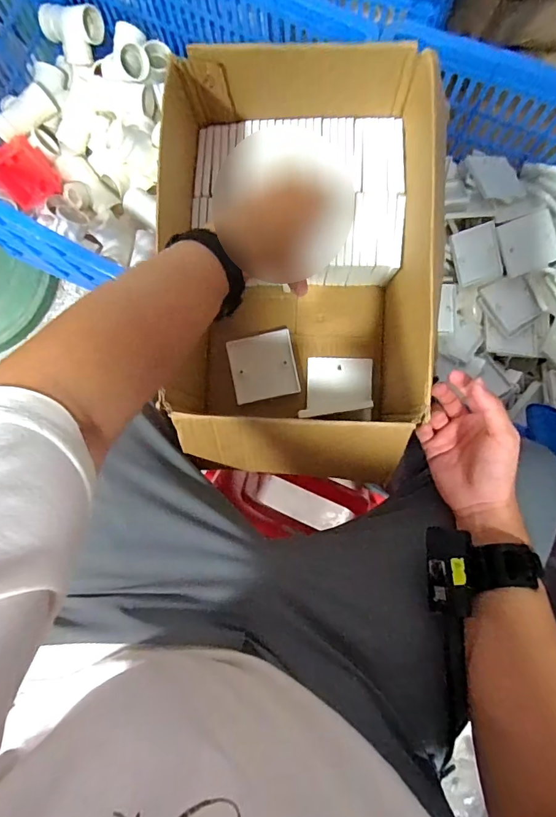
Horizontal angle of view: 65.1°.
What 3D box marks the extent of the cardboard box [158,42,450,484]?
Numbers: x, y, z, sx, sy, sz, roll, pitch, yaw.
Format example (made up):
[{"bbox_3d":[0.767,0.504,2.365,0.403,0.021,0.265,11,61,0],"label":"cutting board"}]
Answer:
[{"bbox_3d":[0.018,-0.143,0.496,0.265,0.178,0.414,0,87,4],"label":"cardboard box"}]

